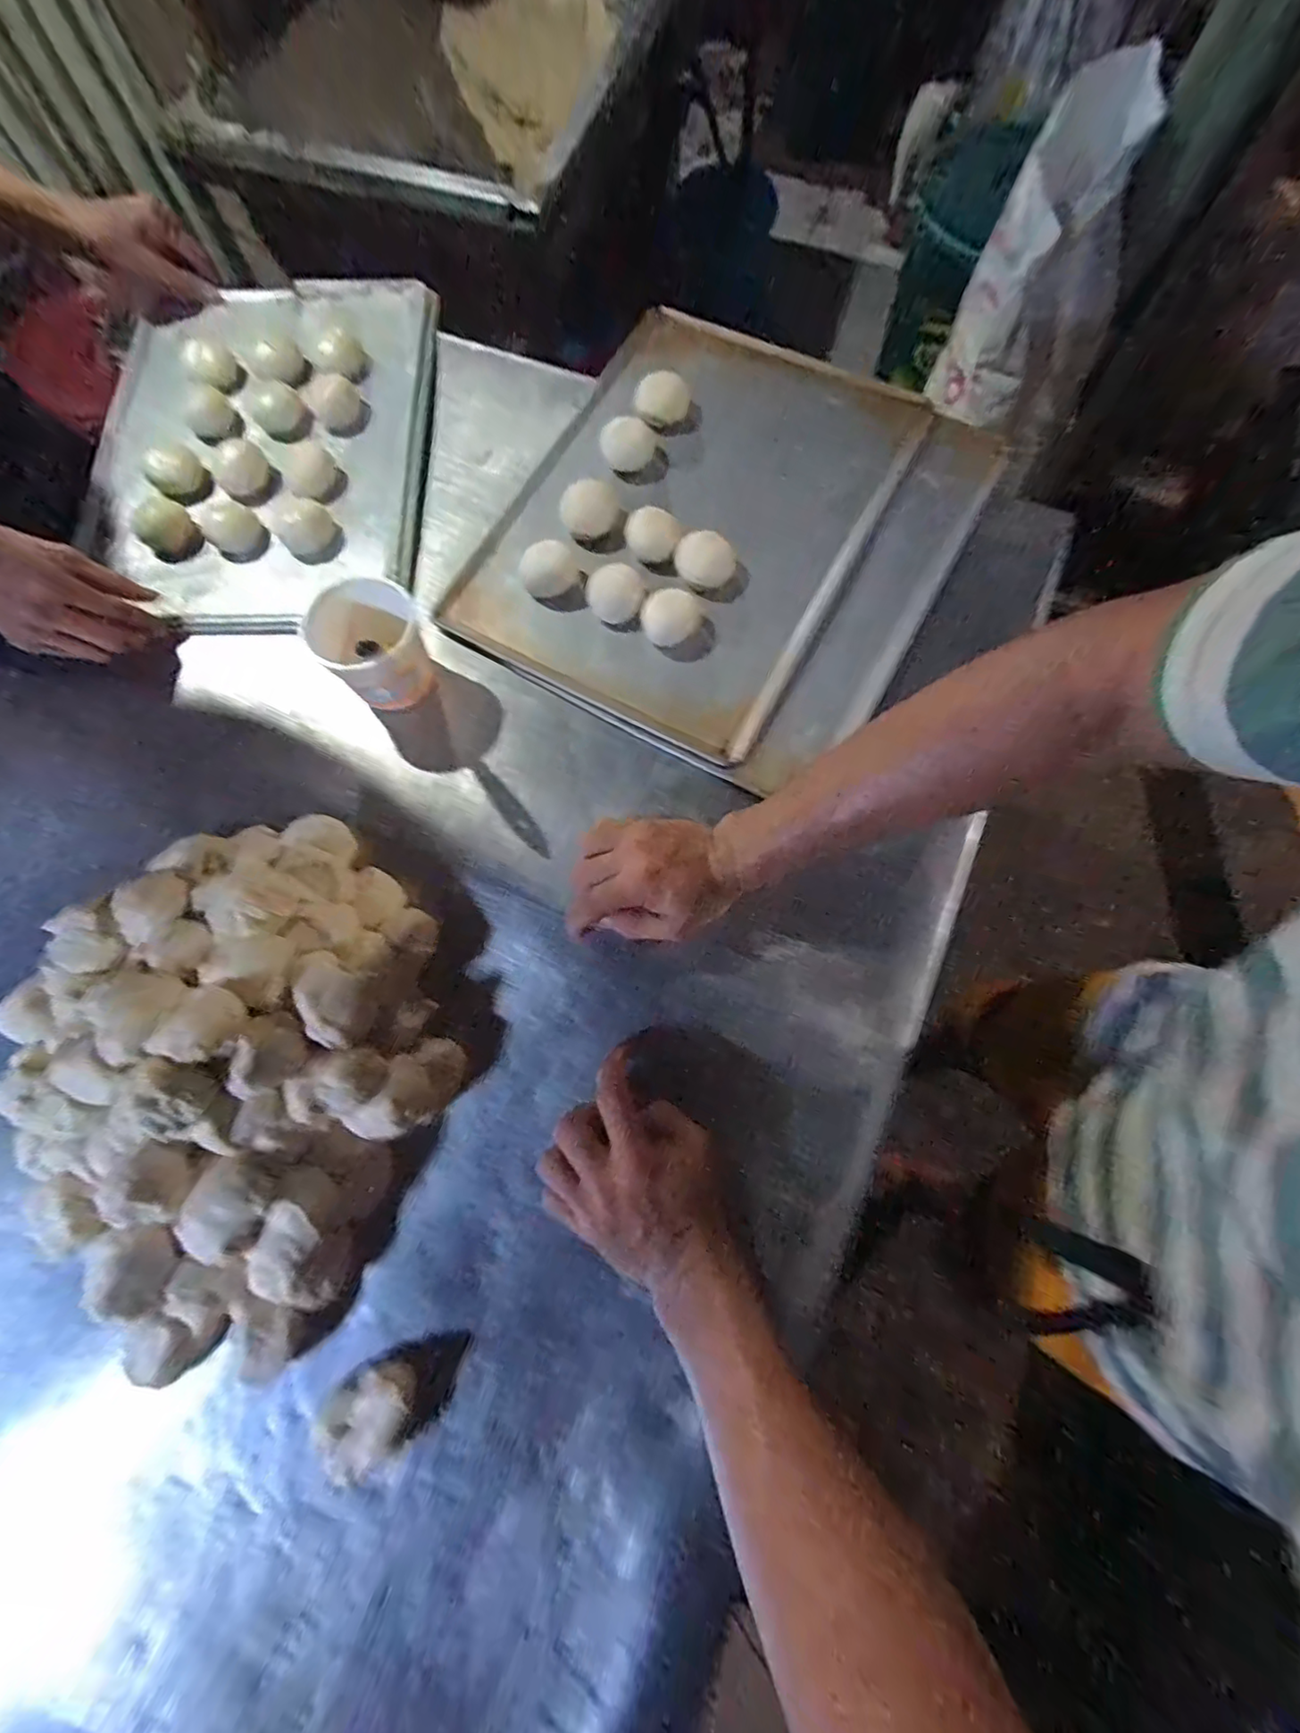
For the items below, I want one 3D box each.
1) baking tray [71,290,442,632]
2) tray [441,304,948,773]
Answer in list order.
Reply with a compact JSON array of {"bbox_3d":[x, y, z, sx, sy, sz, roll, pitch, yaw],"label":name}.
[{"bbox_3d":[-0.406,-0.447,0.608,0.333,0.033,0.441,0,74,0],"label":"baking tray"},{"bbox_3d":[0.035,-0.353,0.580,0.338,0.042,0.443,28,76,7],"label":"tray"}]

